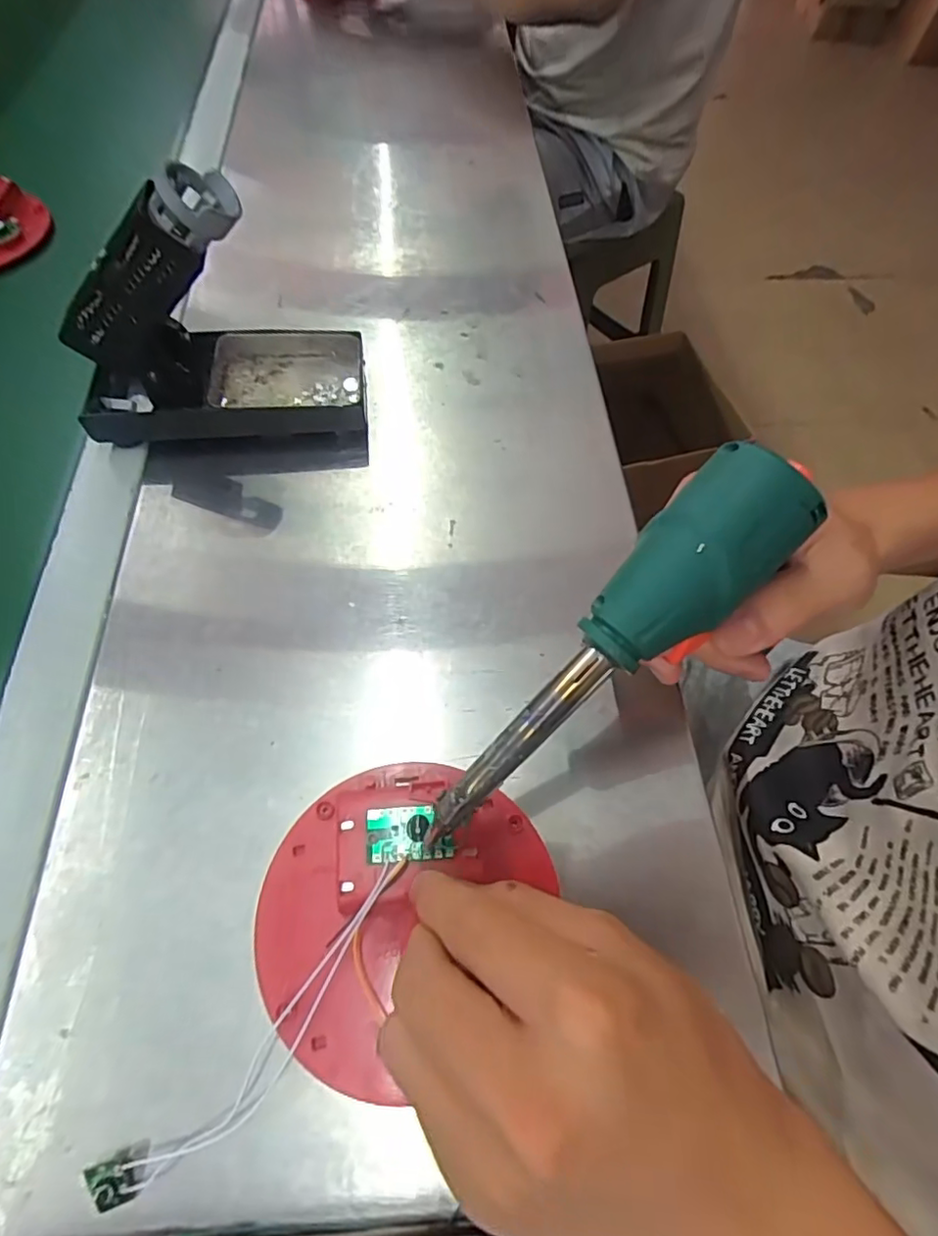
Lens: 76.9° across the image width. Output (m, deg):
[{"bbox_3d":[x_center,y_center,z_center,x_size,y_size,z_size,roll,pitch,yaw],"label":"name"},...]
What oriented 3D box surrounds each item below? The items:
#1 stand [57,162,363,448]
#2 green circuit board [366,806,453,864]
[{"bbox_3d":[-0.150,-0.174,0.338,0.160,0.126,0.074,-4,61,-5],"label":"stand"},{"bbox_3d":[-0.024,0.088,0.242,0.034,0.004,0.021,-3,61,-4],"label":"green circuit board"}]

